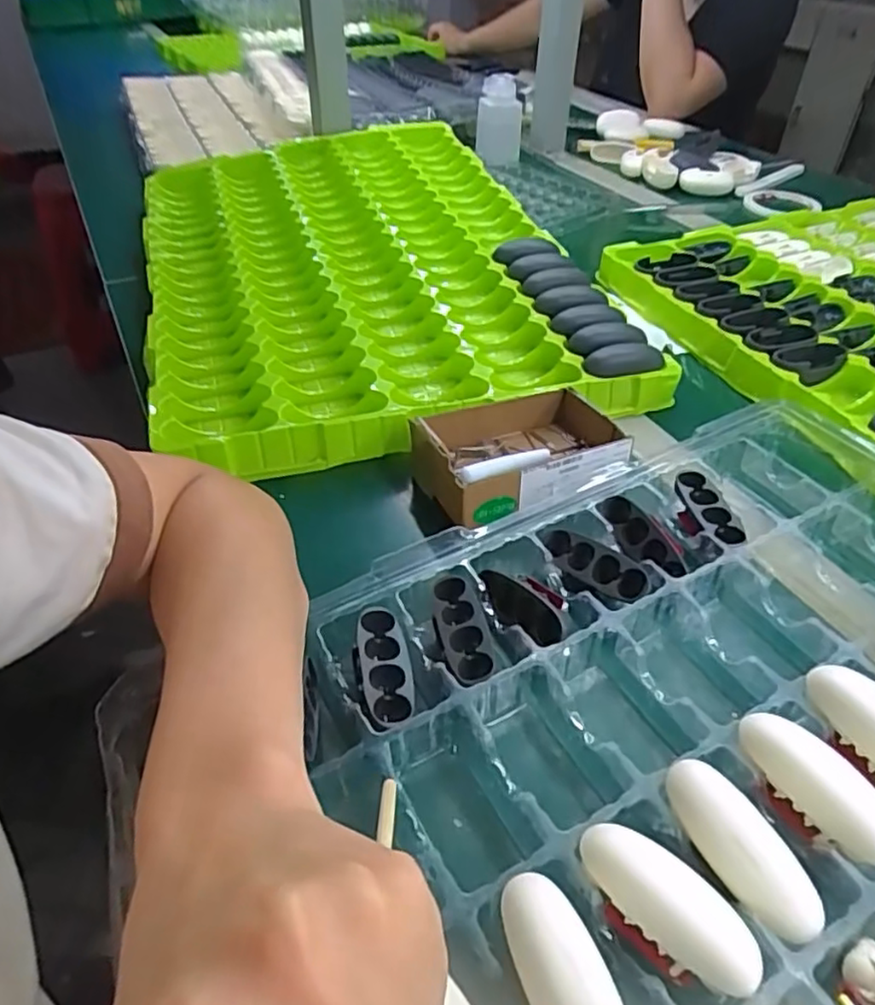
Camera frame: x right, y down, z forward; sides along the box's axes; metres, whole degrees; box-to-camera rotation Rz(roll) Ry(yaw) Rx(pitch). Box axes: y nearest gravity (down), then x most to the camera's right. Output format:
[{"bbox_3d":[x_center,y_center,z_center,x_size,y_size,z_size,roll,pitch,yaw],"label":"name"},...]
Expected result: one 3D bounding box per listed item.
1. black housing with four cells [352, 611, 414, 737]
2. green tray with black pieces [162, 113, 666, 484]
[{"bbox_3d":[-0.027,0.076,0.307,0.025,0.005,0.065,-8,44,-11],"label":"black housing with four cells"},{"bbox_3d":[-0.085,-0.247,0.639,0.377,0.045,0.584,-12,44,-14],"label":"green tray with black pieces"}]

